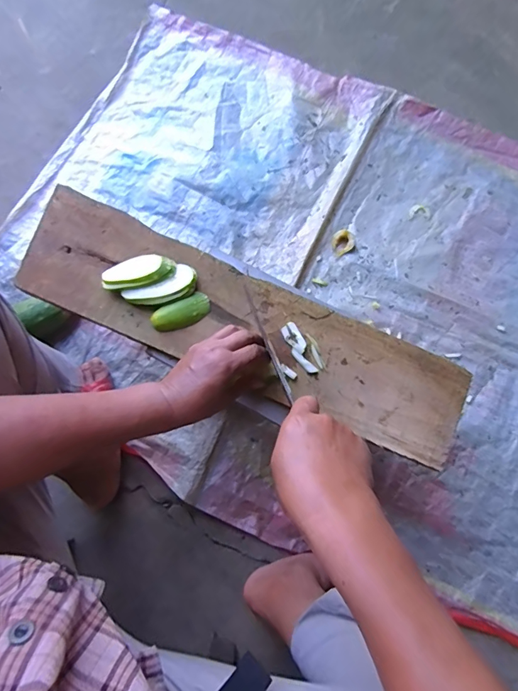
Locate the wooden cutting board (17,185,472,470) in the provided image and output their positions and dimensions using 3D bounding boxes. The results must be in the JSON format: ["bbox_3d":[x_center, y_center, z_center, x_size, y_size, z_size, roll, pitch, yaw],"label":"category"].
[{"bbox_3d":[-0.034,-0.033,0.549,0.612,0.028,0.150,24,77,6],"label":"wooden cutting board"}]

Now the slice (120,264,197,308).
[{"bbox_3d":[-0.129,-0.074,0.555,0.096,0.018,0.041,-24,77,-6],"label":"slice"}]

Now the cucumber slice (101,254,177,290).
[{"bbox_3d":[-0.160,-0.099,0.560,0.096,0.023,0.048,-10,76,-2],"label":"cucumber slice"}]

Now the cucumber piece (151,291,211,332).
[{"bbox_3d":[-0.102,-0.042,0.551,0.078,0.013,0.033,-28,77,-7],"label":"cucumber piece"}]

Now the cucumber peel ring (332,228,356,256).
[{"bbox_3d":[0.163,-0.201,0.804,0.046,0.021,0.041,-28,77,-7],"label":"cucumber peel ring"}]

